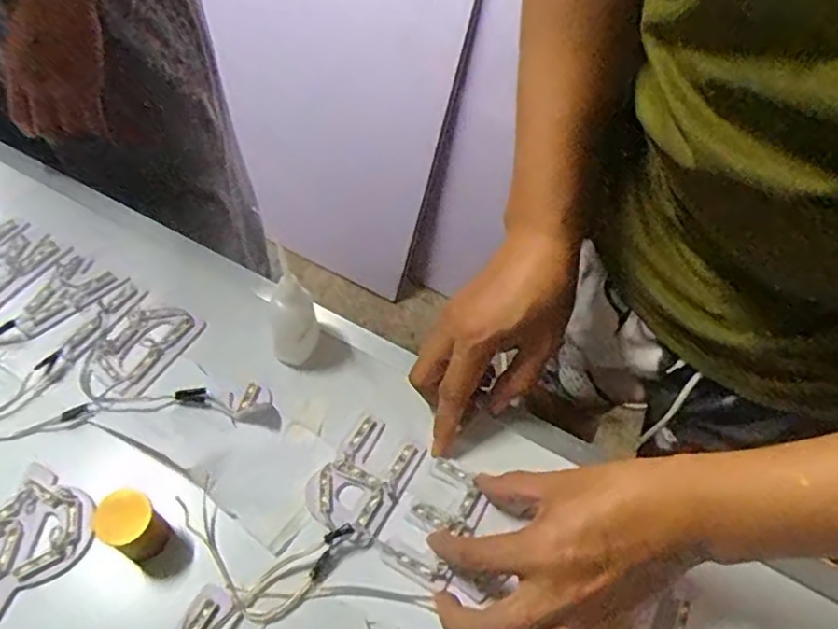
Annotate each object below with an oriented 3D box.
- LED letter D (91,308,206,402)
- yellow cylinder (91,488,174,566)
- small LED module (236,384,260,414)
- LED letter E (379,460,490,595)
[{"bbox_3d":[-0.214,0.024,0.481,0.059,0.006,0.082,25,58,13],"label":"LED letter D"},{"bbox_3d":[-0.176,0.131,0.386,0.030,0.045,0.029,-37,65,-24],"label":"yellow cylinder"},{"bbox_3d":[-0.126,0.062,0.461,0.010,0.006,0.025,13,56,6],"label":"small LED module"},{"bbox_3d":[0.013,0.137,0.413,0.045,0.011,0.076,29,59,16],"label":"LED letter E"}]

